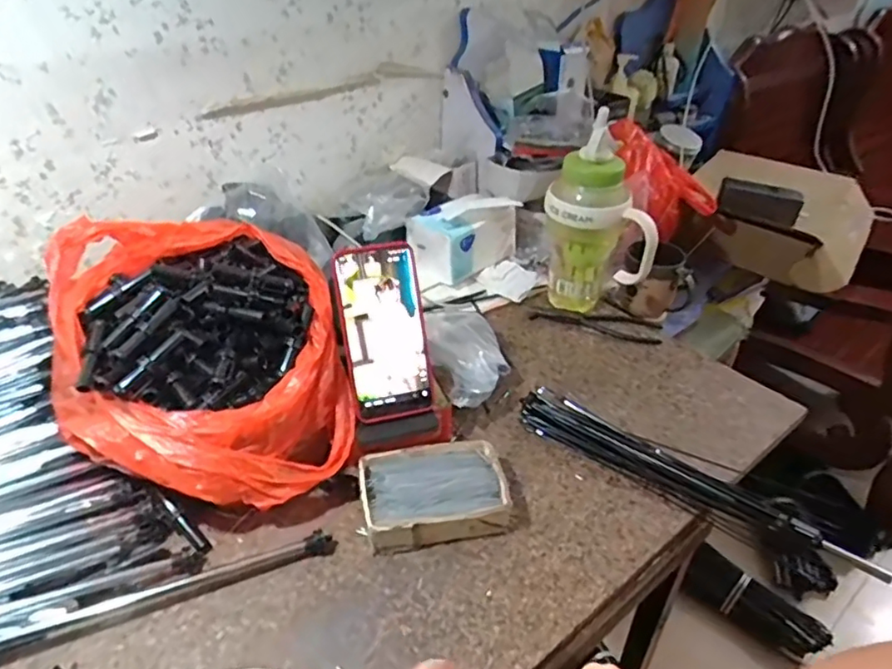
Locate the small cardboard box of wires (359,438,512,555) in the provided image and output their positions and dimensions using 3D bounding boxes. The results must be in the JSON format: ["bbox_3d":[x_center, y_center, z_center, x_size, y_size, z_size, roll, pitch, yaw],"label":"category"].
[{"bbox_3d":[-0.010,0.147,0.556,0.133,0.037,0.096,-8,38,-11],"label":"small cardboard box of wires"}]

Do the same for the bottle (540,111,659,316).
[{"bbox_3d":[0.197,-0.134,0.771,0.140,0.247,0.080,10,38,12],"label":"bottle"}]

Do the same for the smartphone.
[{"bbox_3d":[-0.059,-0.002,0.568,0.077,0.162,0.013,-9,8,-13],"label":"smartphone"}]

